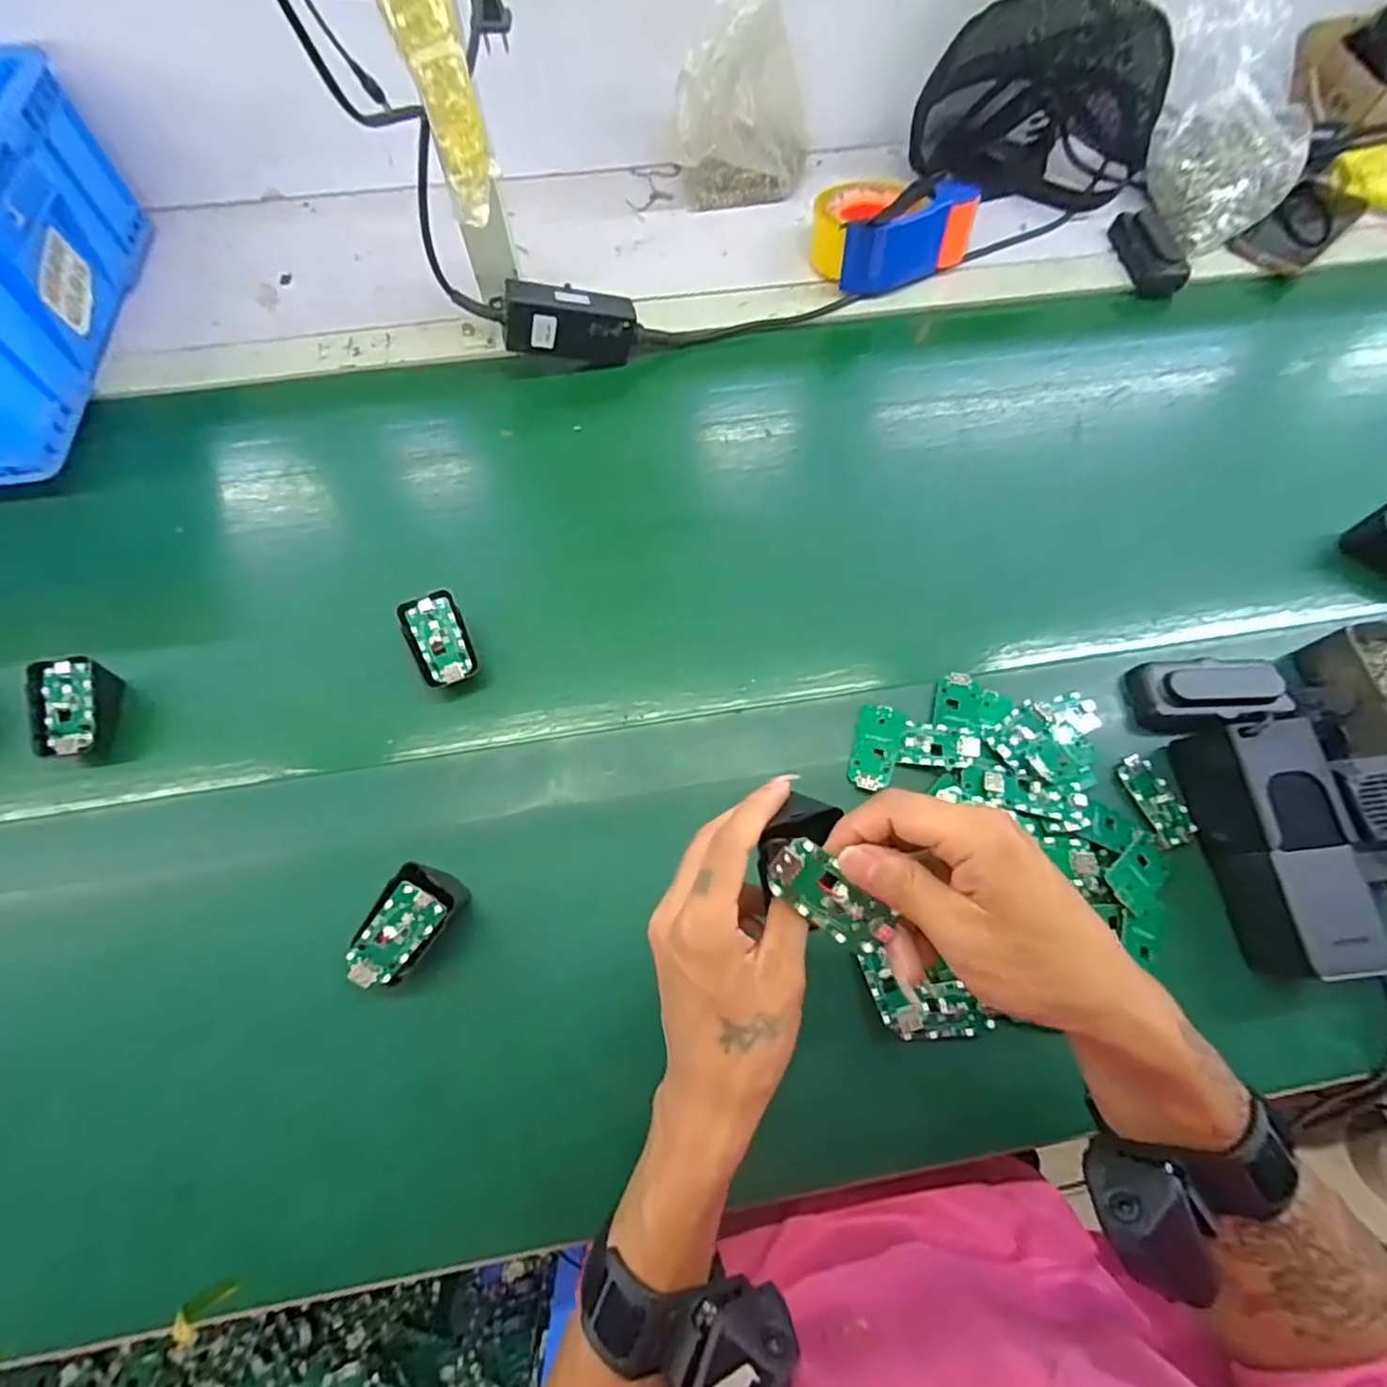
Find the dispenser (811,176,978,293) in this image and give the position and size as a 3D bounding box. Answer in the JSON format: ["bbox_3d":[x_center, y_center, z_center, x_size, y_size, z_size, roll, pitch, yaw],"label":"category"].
[{"bbox_3d":[0.193,-0.475,0.646,0.151,0.063,0.102,-13,67,-6],"label":"dispenser"}]

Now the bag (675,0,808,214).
[{"bbox_3d":[0.055,-0.594,0.653,0.141,0.162,0.077,0,66,-1],"label":"bag"}]

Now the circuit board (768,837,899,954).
[{"bbox_3d":[0.063,0.094,0.291,0.063,0.005,0.029,39,93,-4],"label":"circuit board"}]

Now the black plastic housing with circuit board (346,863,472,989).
[{"bbox_3d":[-0.175,0.144,0.391,0.042,0.031,0.074,33,70,13],"label":"black plastic housing with circuit board"}]

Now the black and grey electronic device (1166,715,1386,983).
[{"bbox_3d":[0.380,0.097,0.413,0.062,0.056,0.160,-7,67,-4],"label":"black and grey electronic device"}]

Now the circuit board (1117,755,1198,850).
[{"bbox_3d":[0.329,0.075,0.453,0.031,0.006,0.065,-17,68,-8],"label":"circuit board"}]

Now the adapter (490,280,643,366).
[{"bbox_3d":[-0.111,-0.334,0.578,0.126,0.052,0.035,-5,70,-22],"label":"adapter"}]

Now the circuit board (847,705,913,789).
[{"bbox_3d":[0.133,0.039,0.459,0.034,0.004,0.064,9,67,15],"label":"circuit board"}]

